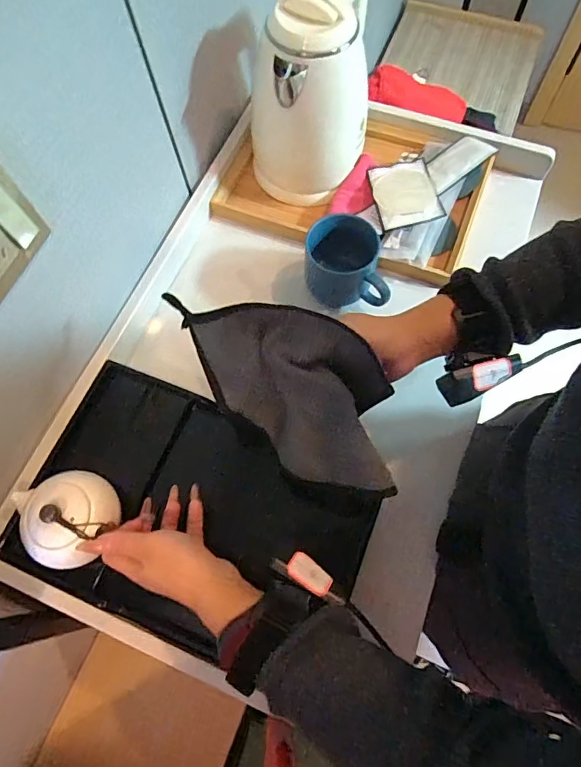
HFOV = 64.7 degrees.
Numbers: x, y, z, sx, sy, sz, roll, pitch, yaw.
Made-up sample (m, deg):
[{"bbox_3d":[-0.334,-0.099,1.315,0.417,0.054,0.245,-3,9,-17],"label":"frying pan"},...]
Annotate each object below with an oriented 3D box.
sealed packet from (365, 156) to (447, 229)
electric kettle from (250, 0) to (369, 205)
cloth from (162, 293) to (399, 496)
[{"bbox_3d":[0.142,-0.242,0.574,0.074,0.013,0.105,-7,68,0],"label":"sealed packet"},{"bbox_3d":[0.025,-0.341,0.537,0.155,0.192,0.132,-12,68,-2],"label":"electric kettle"},{"bbox_3d":[0.007,0.004,0.396,0.207,0.109,0.095,42,76,17],"label":"cloth"}]

